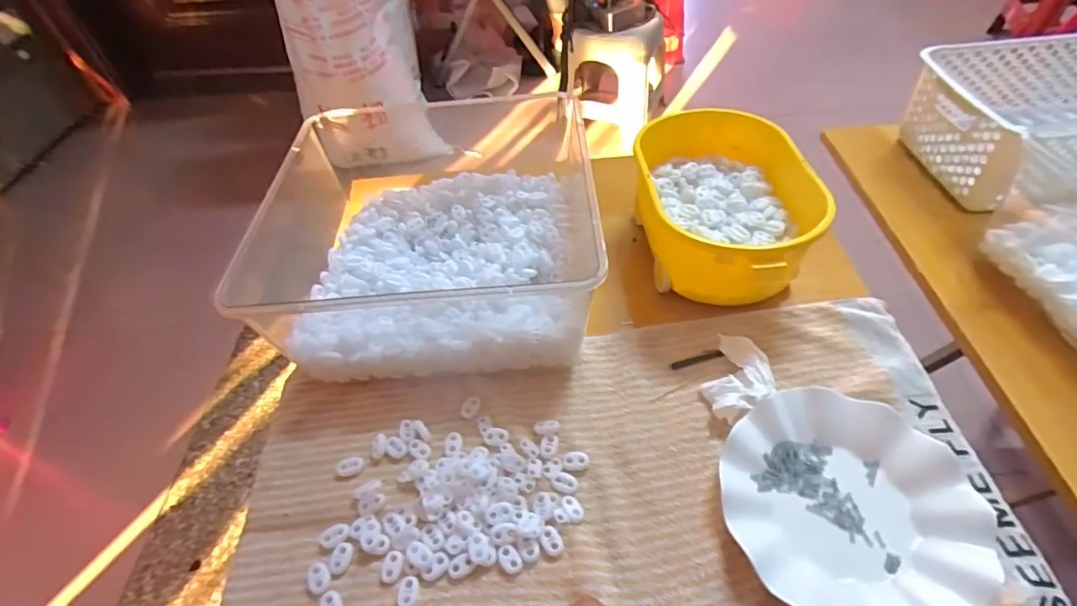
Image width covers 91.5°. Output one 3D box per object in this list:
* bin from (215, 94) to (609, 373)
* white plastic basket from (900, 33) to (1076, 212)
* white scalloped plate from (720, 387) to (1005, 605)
[{"bbox_3d":[-0.105,-0.069,0.526,0.286,0.143,0.277,-4,49,1],"label":"bin"},{"bbox_3d":[0.629,-0.214,0.626,0.300,0.106,0.231,-7,49,-2],"label":"white plastic basket"},{"bbox_3d":[0.234,0.152,0.398,0.178,0.030,0.181,-2,49,3],"label":"white scalloped plate"}]

